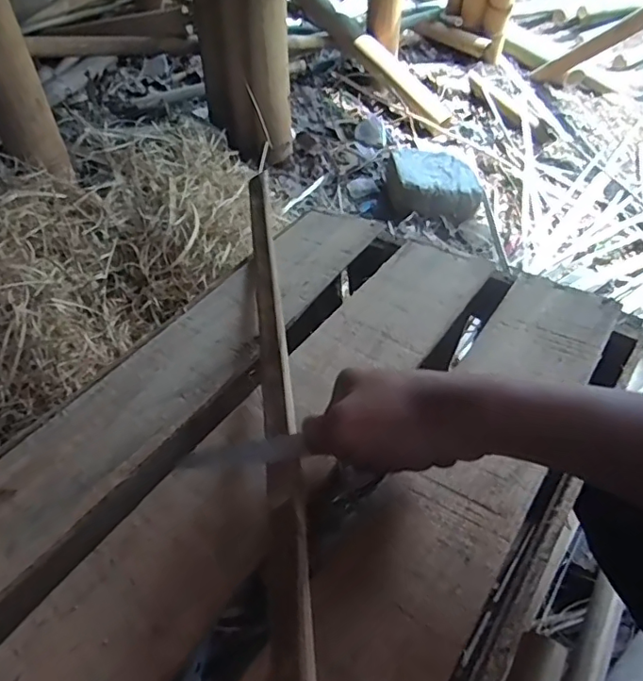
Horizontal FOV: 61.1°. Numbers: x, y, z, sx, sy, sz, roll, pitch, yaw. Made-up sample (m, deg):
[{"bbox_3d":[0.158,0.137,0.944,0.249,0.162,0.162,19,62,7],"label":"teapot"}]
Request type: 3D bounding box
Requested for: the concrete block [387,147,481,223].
[{"bbox_3d":[0.265,-0.370,1.307,0.212,0.080,0.191,4,47,1],"label":"concrete block"}]

